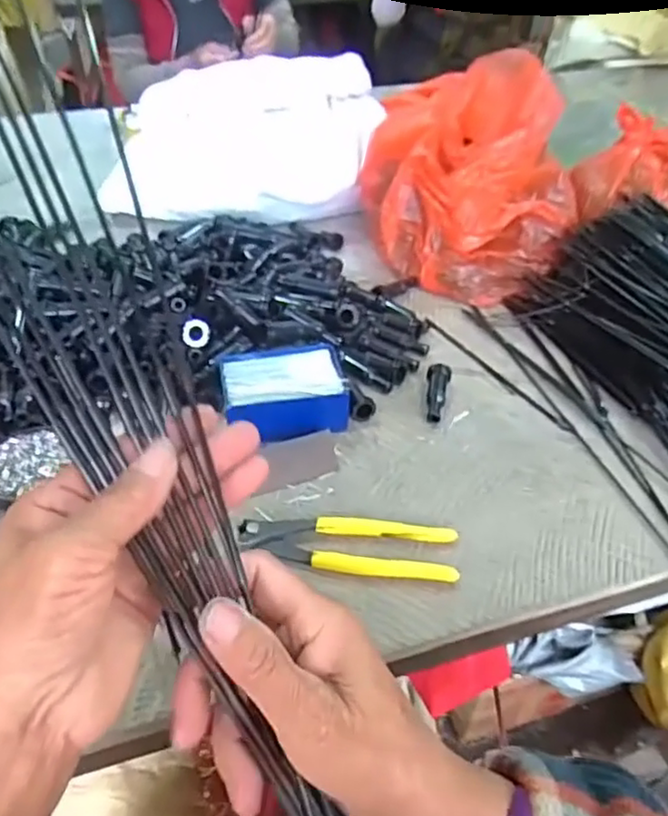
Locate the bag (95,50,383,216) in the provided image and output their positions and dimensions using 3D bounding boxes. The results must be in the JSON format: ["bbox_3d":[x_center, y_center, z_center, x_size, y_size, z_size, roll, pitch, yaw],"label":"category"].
[{"bbox_3d":[-0.118,-0.375,0.888,0.357,0.179,0.166,1,41,0],"label":"bag"}]

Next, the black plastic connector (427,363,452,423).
[{"bbox_3d":[0.096,-0.016,0.613,0.020,0.015,0.070,10,42,10],"label":"black plastic connector"}]

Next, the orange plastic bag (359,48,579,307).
[{"bbox_3d":[0.177,-0.277,0.782,0.238,0.180,0.228,-8,42,-10],"label":"orange plastic bag"}]

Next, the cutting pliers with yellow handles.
[{"bbox_3d":[0.011,0.101,0.479,0.157,0.014,0.044,4,41,3],"label":"cutting pliers with yellow handles"}]

